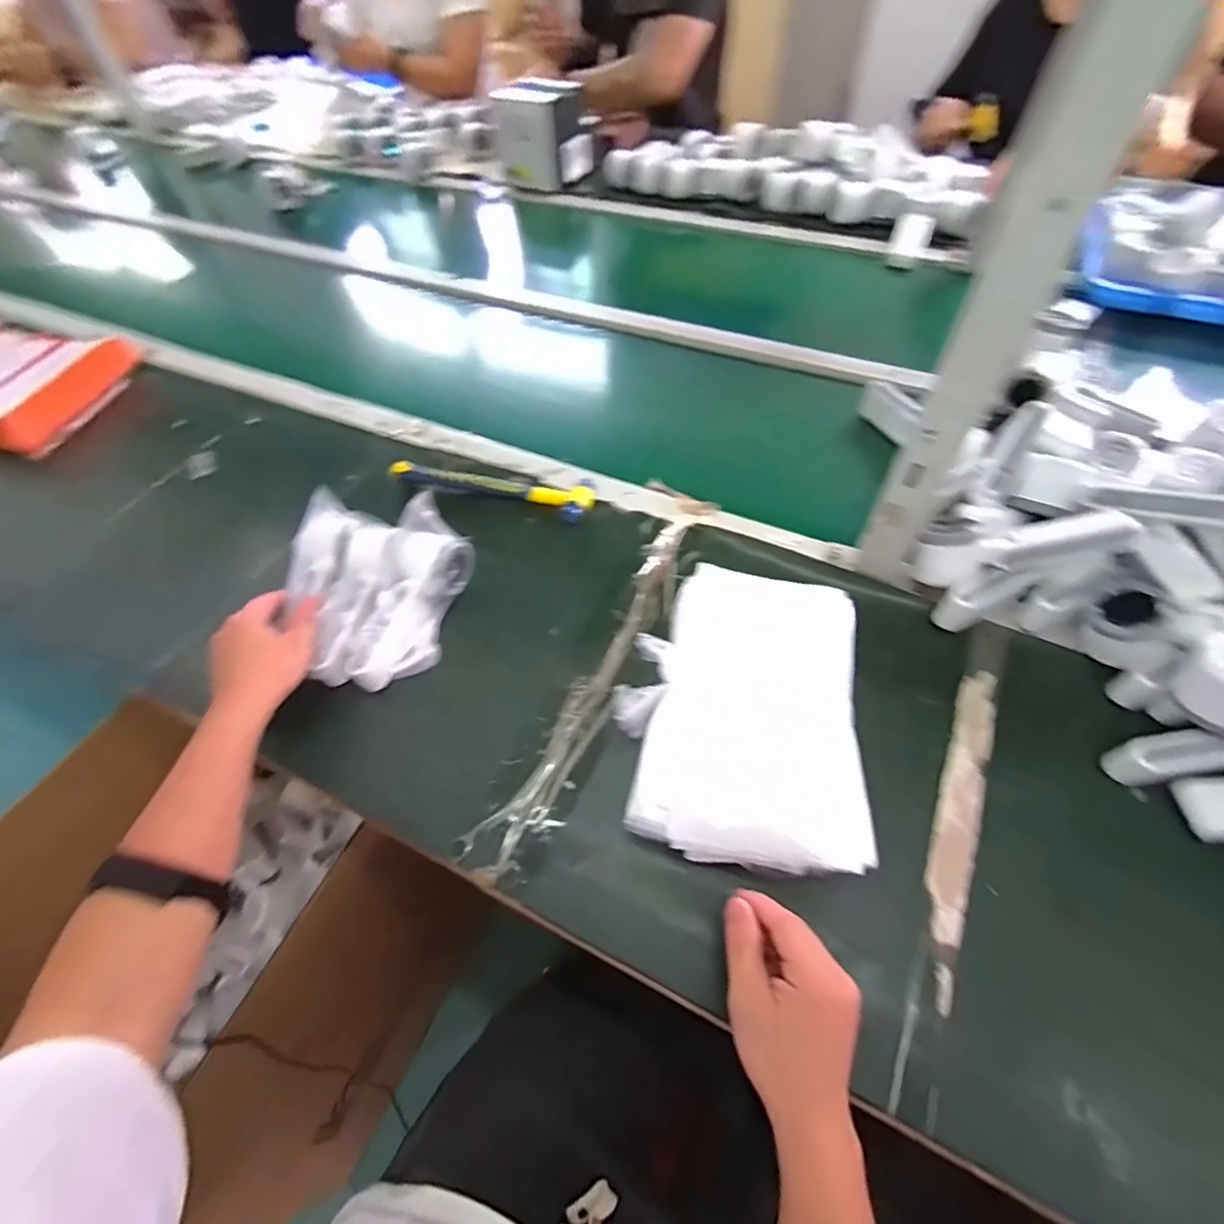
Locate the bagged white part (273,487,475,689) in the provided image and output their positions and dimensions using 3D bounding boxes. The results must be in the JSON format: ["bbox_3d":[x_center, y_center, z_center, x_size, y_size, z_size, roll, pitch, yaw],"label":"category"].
[{"bbox_3d":[-0.240,-0.022,0.562,0.148,0.088,0.172,8,58,9],"label":"bagged white part"}]

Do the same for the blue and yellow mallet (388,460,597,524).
[{"bbox_3d":[-0.141,-0.152,0.685,0.247,0.022,0.061,15,59,14],"label":"blue and yellow mallet"}]

